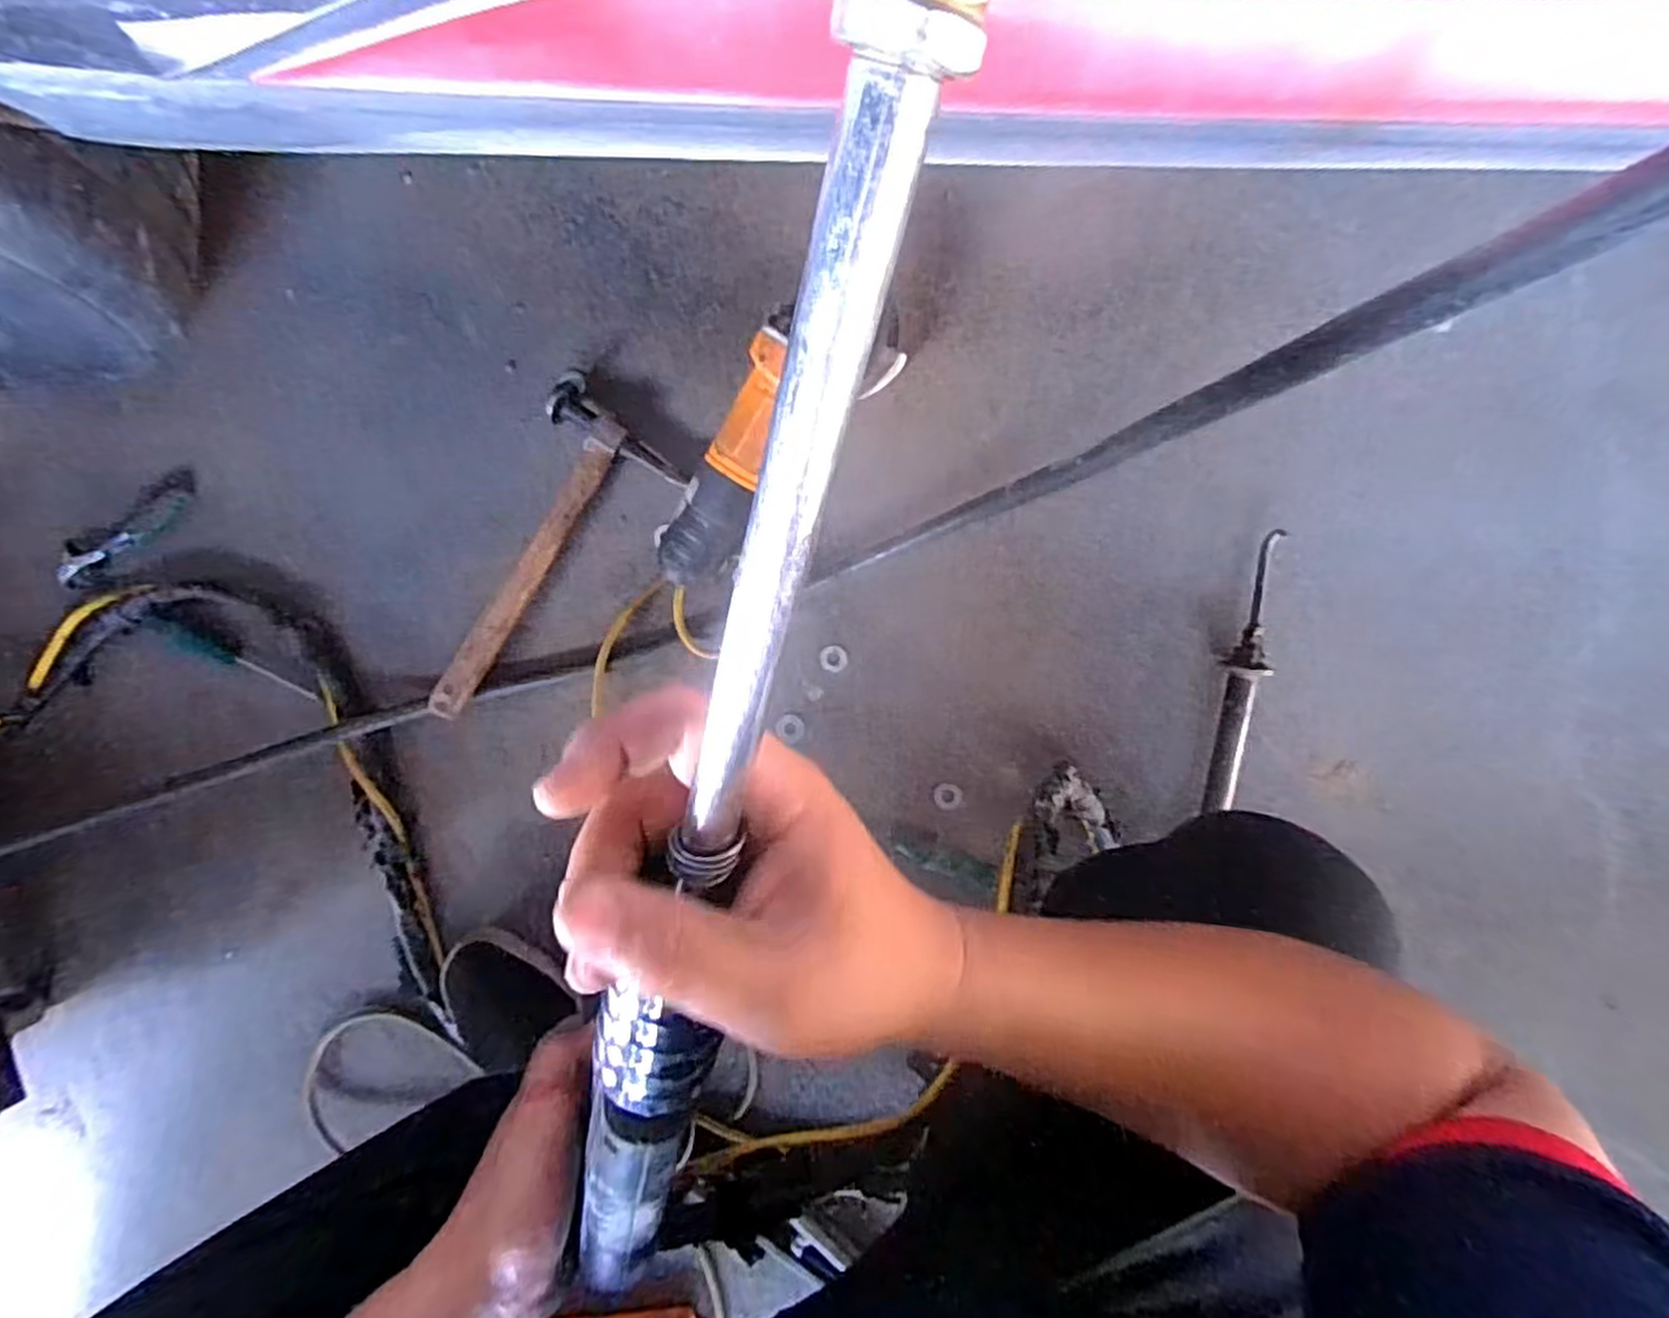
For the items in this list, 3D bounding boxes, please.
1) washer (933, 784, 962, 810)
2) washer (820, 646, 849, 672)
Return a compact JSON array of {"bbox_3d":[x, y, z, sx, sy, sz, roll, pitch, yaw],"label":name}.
[{"bbox_3d":[0.101,0.123,0.689,0.025,0.004,0.024,0,91,14],"label":"washer"},{"bbox_3d":[0.000,0.000,0.698,0.025,0.004,0.024,0,94,0],"label":"washer"}]

